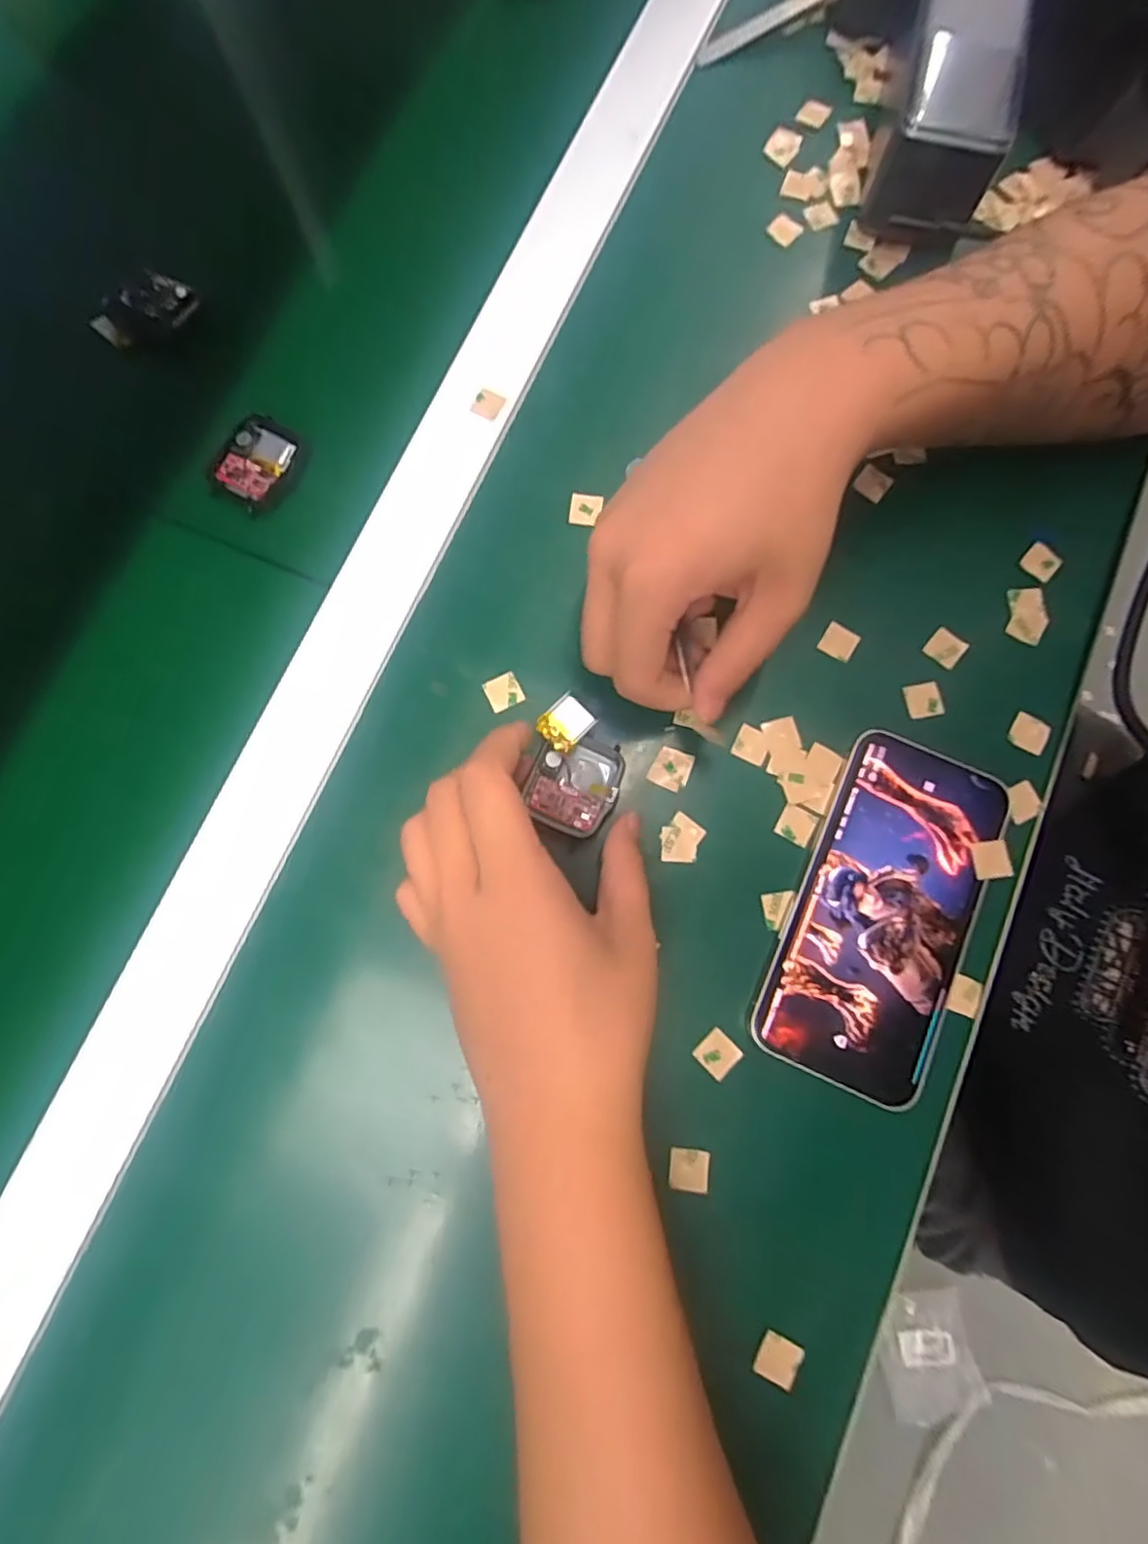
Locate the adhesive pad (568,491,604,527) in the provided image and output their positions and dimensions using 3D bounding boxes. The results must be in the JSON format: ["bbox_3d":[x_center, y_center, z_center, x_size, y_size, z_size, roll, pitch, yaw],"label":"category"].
[{"bbox_3d":[0.006,-0.127,0.313,0.016,0.005,0.015,12,81,3],"label":"adhesive pad"}]

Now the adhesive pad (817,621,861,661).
[{"bbox_3d":[0.124,-0.061,0.302,0.016,0.004,0.016,32,79,12],"label":"adhesive pad"}]

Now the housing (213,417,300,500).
[{"bbox_3d":[-0.155,-0.155,0.317,0.032,0.006,0.041,25,81,5],"label":"housing"}]

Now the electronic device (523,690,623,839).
[{"bbox_3d":[0.001,-0.002,0.280,0.038,0.013,0.056,11,79,3],"label":"electronic device"}]

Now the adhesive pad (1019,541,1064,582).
[{"bbox_3d":[0.224,-0.101,0.309,0.015,0.004,0.016,42,82,8],"label":"adhesive pad"}]

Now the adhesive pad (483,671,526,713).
[{"bbox_3d":[-0.032,-0.037,0.295,0.016,0.004,0.015,-27,81,-4],"label":"adhesive pad"}]

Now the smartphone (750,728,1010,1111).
[{"bbox_3d":[0.131,0.058,0.275,0.070,0.010,0.145,24,80,5],"label":"smartphone"}]

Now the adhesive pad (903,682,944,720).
[{"bbox_3d":[0.161,-0.033,0.297,0.015,0.004,0.016,-13,80,-1],"label":"adhesive pad"}]

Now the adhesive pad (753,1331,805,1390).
[{"bbox_3d":[0.080,0.228,0.251,0.015,0.004,0.015,22,64,17],"label":"adhesive pad"}]

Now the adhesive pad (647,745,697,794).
[{"bbox_3d":[0.044,-0.002,0.289,0.017,0.004,0.019,26,82,5],"label":"adhesive pad"}]

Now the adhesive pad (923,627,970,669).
[{"bbox_3d":[0.174,-0.059,0.302,0.015,0.005,0.016,38,83,7],"label":"adhesive pad"}]

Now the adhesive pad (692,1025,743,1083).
[{"bbox_3d":[0.060,0.117,0.268,0.015,0.004,0.016,-44,82,-6],"label":"adhesive pad"}]

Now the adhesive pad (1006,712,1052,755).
[{"bbox_3d":[0.209,-0.018,0.295,0.016,0.004,0.015,30,89,18],"label":"adhesive pad"}]

